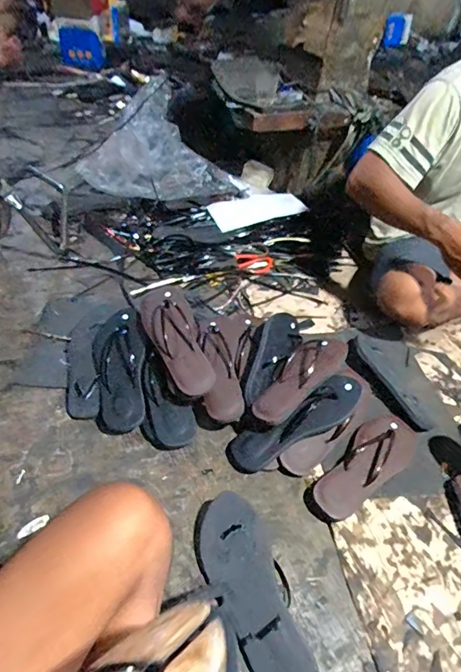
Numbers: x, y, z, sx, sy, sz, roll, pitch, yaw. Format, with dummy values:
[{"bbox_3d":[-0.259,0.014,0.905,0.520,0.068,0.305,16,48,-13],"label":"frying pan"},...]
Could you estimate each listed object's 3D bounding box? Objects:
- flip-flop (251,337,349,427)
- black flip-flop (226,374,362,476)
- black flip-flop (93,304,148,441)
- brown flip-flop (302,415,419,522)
[{"bbox_3d":[0.141,0.069,0.819,0.082,0.052,0.254,33,48,27],"label":"flip-flop"},{"bbox_3d":[0.119,0.156,0.779,0.268,0.057,0.070,-31,52,-5],"label":"black flip-flop"},{"bbox_3d":[-0.217,0.061,0.848,0.119,0.026,0.252,-6,62,13],"label":"black flip-flop"},{"bbox_3d":[0.239,0.220,0.765,0.266,0.053,0.099,-30,55,-32],"label":"brown flip-flop"}]

